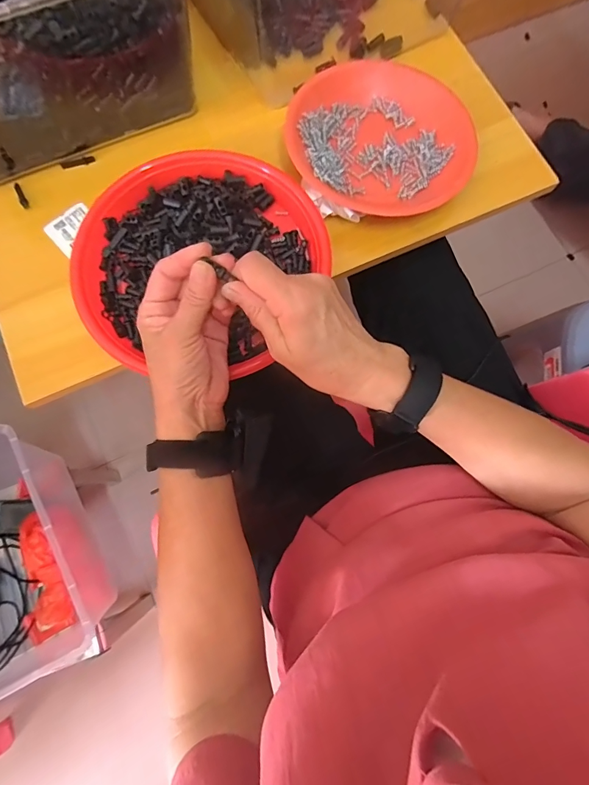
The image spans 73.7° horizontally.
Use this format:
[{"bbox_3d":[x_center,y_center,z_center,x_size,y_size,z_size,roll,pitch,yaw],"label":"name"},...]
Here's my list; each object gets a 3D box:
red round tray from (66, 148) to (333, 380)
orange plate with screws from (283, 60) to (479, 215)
[{"bbox_3d":[-0.090,-0.130,0.385,0.238,0.023,0.239,0,78,-1],"label":"red round tray"},{"bbox_3d":[0.092,-0.266,0.413,0.188,0.029,0.177,0,78,-1],"label":"orange plate with screws"}]

